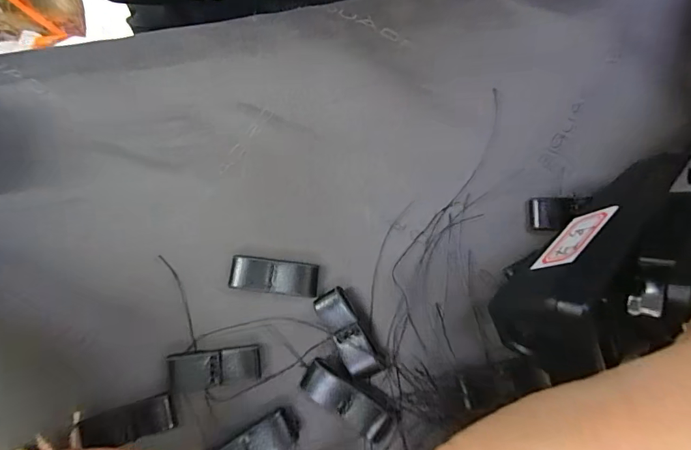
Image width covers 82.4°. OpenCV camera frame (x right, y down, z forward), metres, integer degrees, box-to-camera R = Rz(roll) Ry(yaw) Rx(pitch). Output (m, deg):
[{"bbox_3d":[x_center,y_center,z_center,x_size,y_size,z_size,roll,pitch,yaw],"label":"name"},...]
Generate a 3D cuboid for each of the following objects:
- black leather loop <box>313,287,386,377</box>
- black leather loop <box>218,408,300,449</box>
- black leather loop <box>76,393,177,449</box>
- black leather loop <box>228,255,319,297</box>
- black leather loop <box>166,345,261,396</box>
[{"bbox_3d":[0.001,0.035,0.124,0.011,0.005,0.029,-29,80,-5],"label":"black leather loop"},{"bbox_3d":[-0.027,0.067,0.120,0.027,0.004,0.011,-28,80,-9],"label":"black leather loop"},{"bbox_3d":[-0.066,0.061,0.120,0.028,0.004,0.010,-18,80,-3],"label":"black leather loop"},{"bbox_3d":[-0.024,0.017,0.129,0.028,0.004,0.011,6,79,2],"label":"black leather loop"},{"bbox_3d":[-0.041,0.045,0.125,0.028,0.005,0.012,-9,79,-1],"label":"black leather loop"}]

